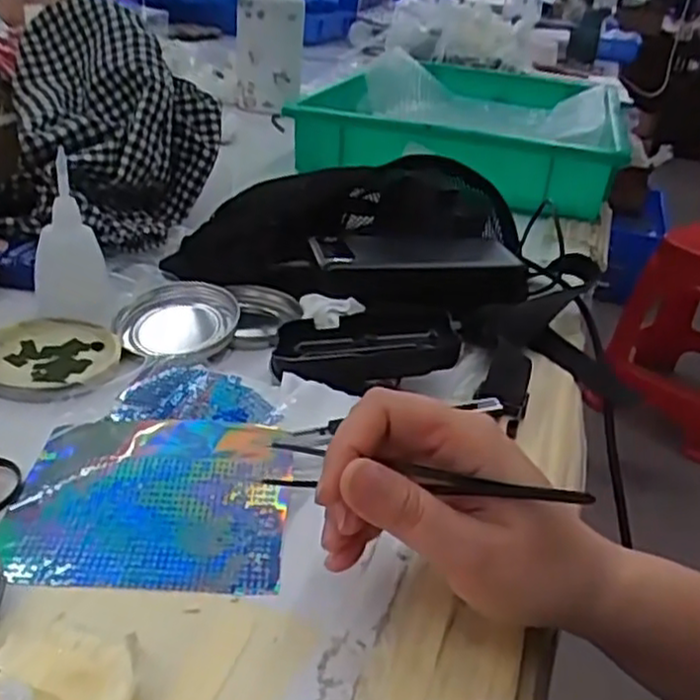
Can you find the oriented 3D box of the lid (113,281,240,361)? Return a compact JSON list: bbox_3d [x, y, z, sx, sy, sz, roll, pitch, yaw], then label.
[{"bbox_3d":[-0.109,-0.020,0.473,0.076,0.013,0.082,0,30,-12],"label":"lid"}]

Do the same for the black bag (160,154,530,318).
[{"bbox_3d":[0.007,-0.102,0.583,0.251,0.075,0.191,9,30,3],"label":"black bag"}]

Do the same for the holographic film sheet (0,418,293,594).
[{"bbox_3d":[-0.091,0.068,0.346,0.121,0.009,0.102,3,36,-3],"label":"holographic film sheet"}]

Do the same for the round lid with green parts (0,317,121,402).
[{"bbox_3d":[-0.176,0.004,0.438,0.076,0.013,0.076,0,31,-12],"label":"round lid with green parts"}]

